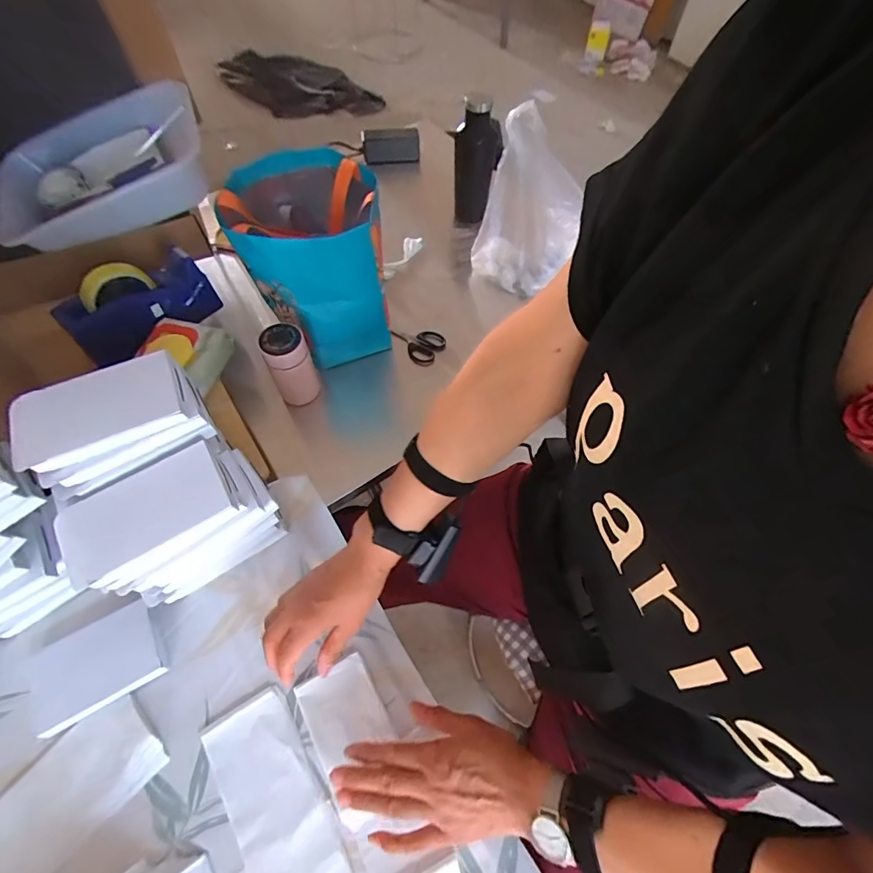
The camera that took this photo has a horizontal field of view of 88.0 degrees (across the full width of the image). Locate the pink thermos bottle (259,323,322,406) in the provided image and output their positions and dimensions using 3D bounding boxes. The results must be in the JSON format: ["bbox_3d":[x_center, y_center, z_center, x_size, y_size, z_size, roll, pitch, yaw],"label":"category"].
[{"bbox_3d":[-0.216,-0.105,0.683,0.063,0.124,0.058,-17,62,-10],"label":"pink thermos bottle"}]

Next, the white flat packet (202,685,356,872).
[{"bbox_3d":[-0.141,0.376,0.428,0.084,0.007,0.245,-29,65,-16],"label":"white flat packet"}]

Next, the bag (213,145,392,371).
[{"bbox_3d":[-0.193,-0.288,0.721,0.197,0.249,0.261,-10,61,-7],"label":"bag"}]

